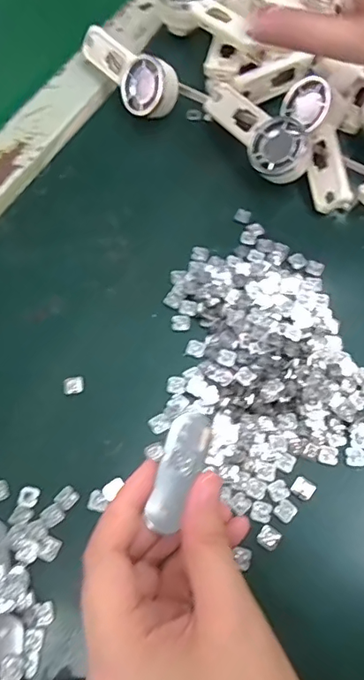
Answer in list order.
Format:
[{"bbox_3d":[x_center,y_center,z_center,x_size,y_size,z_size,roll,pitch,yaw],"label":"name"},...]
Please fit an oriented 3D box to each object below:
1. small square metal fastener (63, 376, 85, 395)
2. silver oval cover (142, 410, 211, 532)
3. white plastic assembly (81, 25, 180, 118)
[{"bbox_3d":[-0.065,0.027,0.301,0.012,0.004,0.011,-11,68,-6],"label":"small square metal fastener"},{"bbox_3d":[-0.001,0.056,0.215,0.018,0.004,0.050,18,75,6],"label":"silver oval cover"},{"bbox_3d":[-0.040,-0.209,0.384,0.037,0.038,0.090,-30,71,-13],"label":"white plastic assembly"}]

